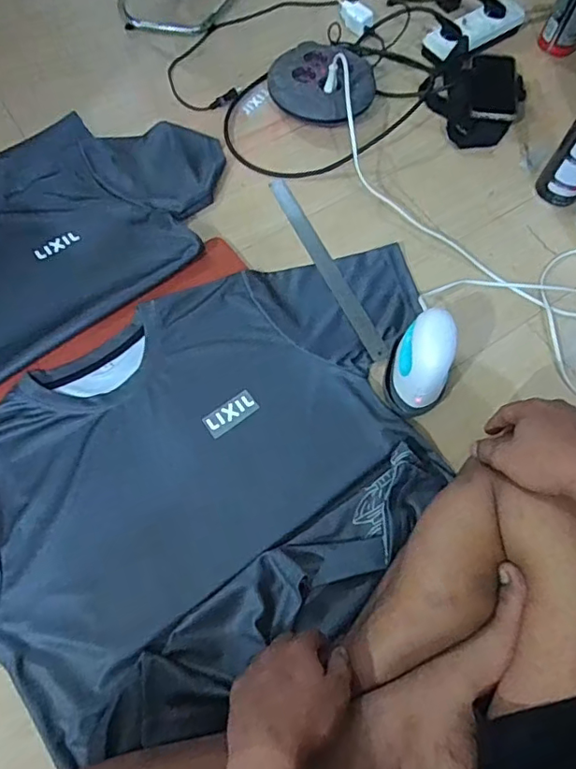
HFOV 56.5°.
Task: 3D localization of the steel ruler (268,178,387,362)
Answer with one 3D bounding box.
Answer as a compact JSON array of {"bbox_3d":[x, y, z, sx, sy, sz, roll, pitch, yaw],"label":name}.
[{"bbox_3d":[0.053,-0.168,0.745,0.027,0.009,0.319,-23,70,-12],"label":"steel ruler"}]

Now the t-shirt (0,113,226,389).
[{"bbox_3d":[-0.375,-0.177,0.709,0.629,0.024,0.330,-36,73,-17],"label":"t-shirt"}]

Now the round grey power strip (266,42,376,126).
[{"bbox_3d":[0.055,-0.467,0.831,0.163,0.031,0.176,0,65,-1],"label":"round grey power strip"}]

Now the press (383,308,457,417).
[{"bbox_3d":[0.152,-0.022,0.628,0.061,0.108,0.102,13,67,2],"label":"press"}]

